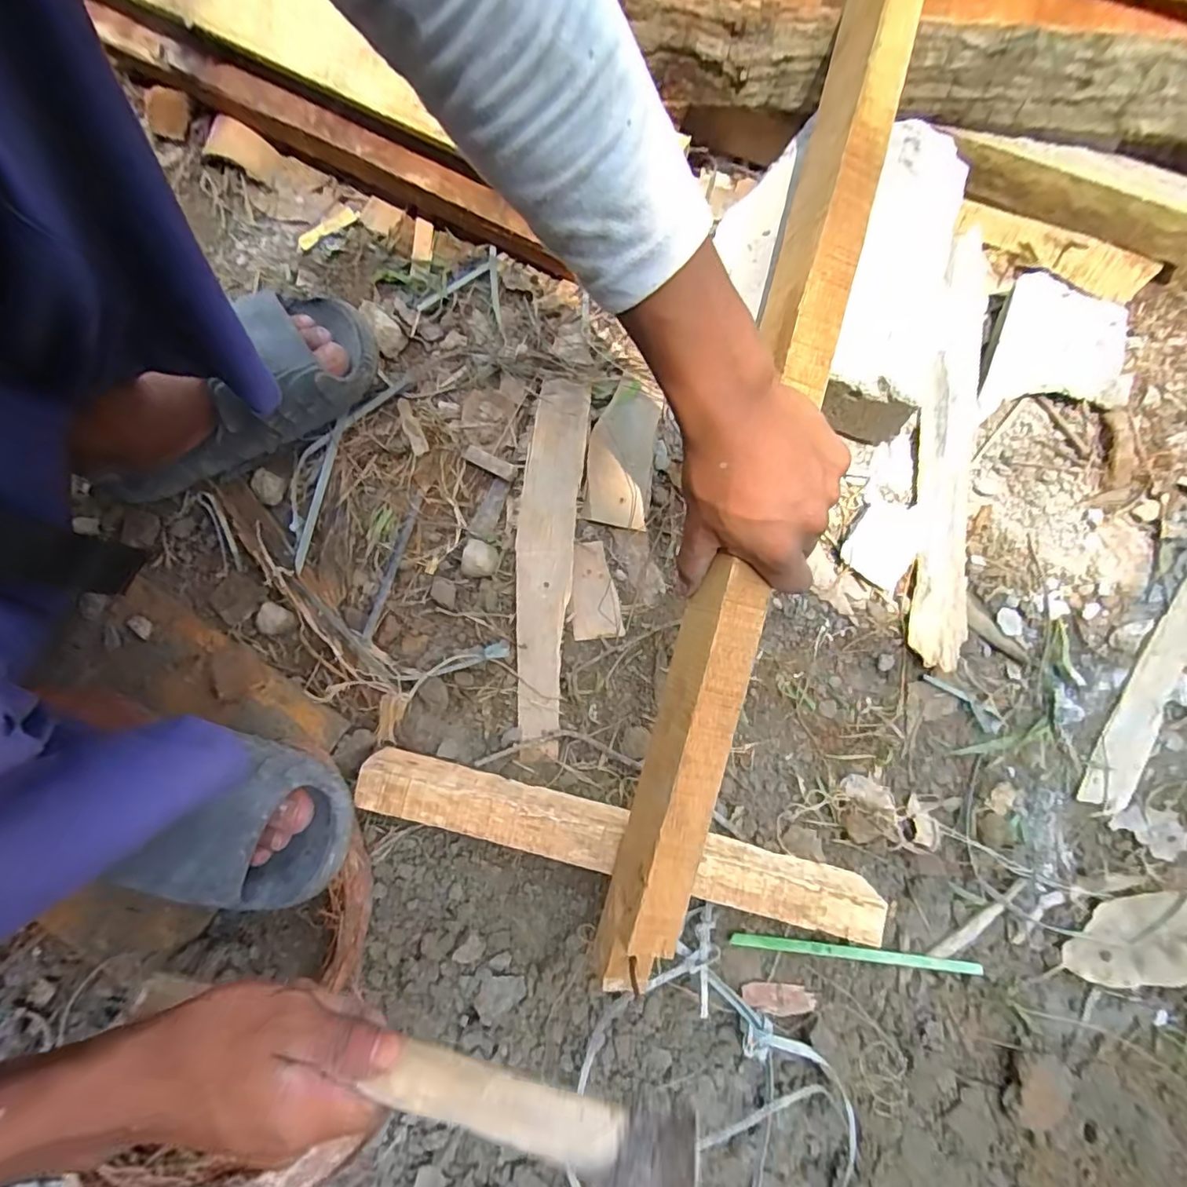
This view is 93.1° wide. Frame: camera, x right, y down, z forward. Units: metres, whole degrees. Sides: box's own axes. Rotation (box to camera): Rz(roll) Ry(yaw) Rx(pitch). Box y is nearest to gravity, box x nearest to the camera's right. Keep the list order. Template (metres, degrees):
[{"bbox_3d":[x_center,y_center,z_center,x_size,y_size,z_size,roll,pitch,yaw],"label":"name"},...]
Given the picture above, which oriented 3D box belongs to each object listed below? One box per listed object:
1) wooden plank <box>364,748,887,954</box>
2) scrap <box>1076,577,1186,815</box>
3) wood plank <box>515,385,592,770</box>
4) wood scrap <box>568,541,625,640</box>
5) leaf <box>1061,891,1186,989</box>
[{"bbox_3d":[0.018,0.189,0.432,0.389,0.051,0.041,14,78,2],"label":"wooden plank"},{"bbox_3d":[0.465,0.078,0.467,0.036,0.004,0.215,27,89,7],"label":"scrap"},{"bbox_3d":[-0.043,-0.025,0.483,0.050,0.011,0.321,5,84,7],"label":"wood plank"},{"bbox_3d":[0.000,-0.003,0.488,0.041,0.009,0.083,-5,78,-3],"label":"wood scrap"},{"bbox_3d":[0.441,0.272,0.441,0.138,0.014,0.065,-4,78,-2],"label":"leaf"}]

